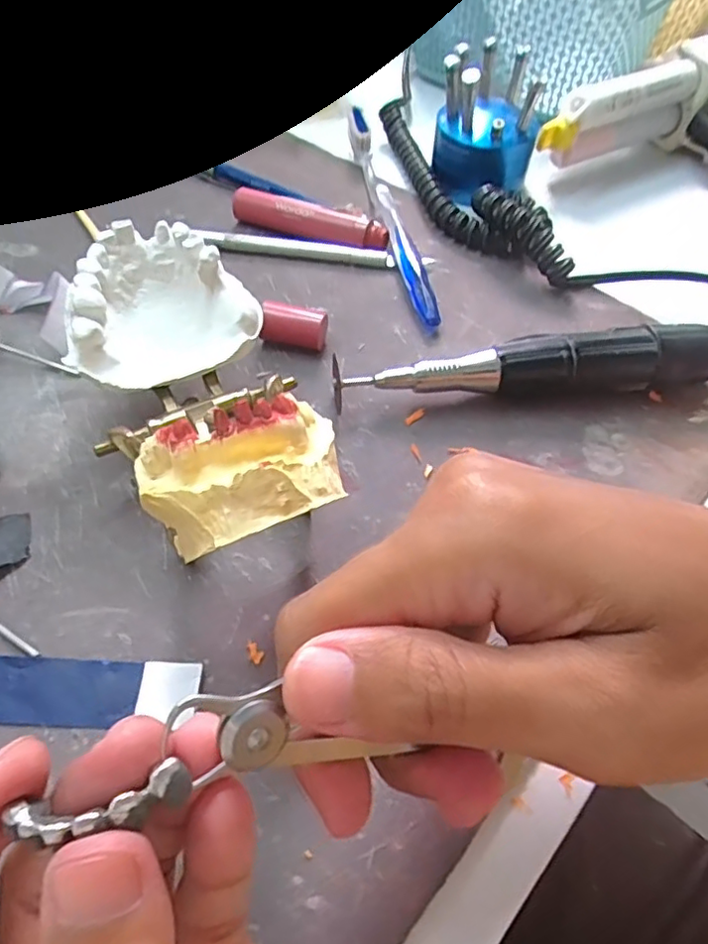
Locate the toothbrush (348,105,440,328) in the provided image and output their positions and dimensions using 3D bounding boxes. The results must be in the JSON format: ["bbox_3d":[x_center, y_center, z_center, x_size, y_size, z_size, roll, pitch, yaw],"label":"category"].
[{"bbox_3d":[0.017,-0.154,0.351,0.013,0.013,0.204,-8,56,-8],"label":"toothbrush"}]

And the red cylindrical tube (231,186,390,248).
[{"bbox_3d":[-0.025,-0.136,0.334,0.091,0.017,0.014,20,57,10],"label":"red cylindrical tube"}]

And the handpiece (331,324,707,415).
[{"bbox_3d":[0.078,-0.044,0.268,0.172,0.028,0.021,-5,56,-7],"label":"handpiece"}]

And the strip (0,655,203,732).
[{"bbox_3d":[-0.102,0.069,0.196,0.101,0.004,0.021,3,56,-1],"label":"strip"}]

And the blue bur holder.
[{"bbox_3d":[0.078,-0.205,0.362,0.057,0.057,0.053,6,56,1],"label":"blue bur holder"}]

